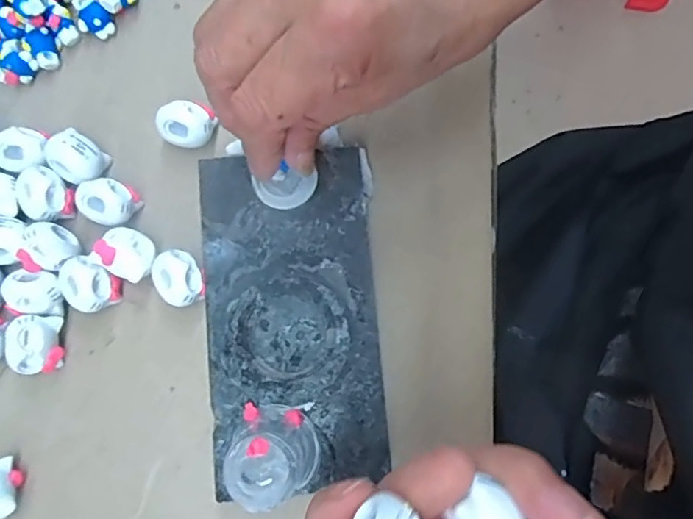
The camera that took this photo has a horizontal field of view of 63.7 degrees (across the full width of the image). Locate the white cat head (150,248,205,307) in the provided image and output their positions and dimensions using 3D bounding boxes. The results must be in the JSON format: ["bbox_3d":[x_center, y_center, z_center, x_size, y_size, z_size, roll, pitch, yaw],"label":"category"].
[{"bbox_3d":[-0.075,0.009,0.256,0.021,0.019,0.027,-39,81,-6],"label":"white cat head"}]

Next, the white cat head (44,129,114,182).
[{"bbox_3d":[-0.128,-0.048,0.266,0.027,0.022,0.022,36,82,7],"label":"white cat head"}]

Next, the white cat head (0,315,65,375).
[{"bbox_3d":[-0.141,0.038,0.249,0.024,0.022,0.025,-3,80,1],"label":"white cat head"}]

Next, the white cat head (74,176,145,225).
[{"bbox_3d":[-0.111,-0.026,0.263,0.025,0.019,0.020,11,80,3],"label":"white cat head"}]

